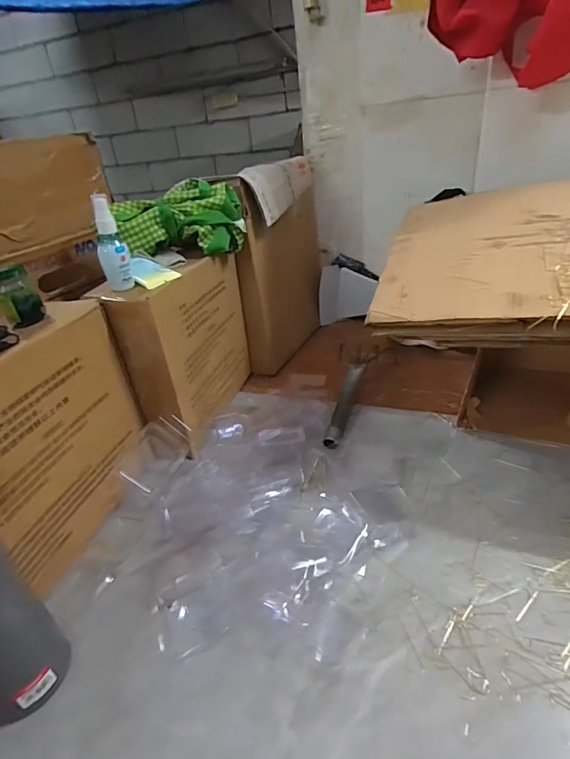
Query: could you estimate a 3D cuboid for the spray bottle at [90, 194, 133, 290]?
[{"bbox_3d":[-0.224,-0.173,0.560,0.034,0.117,0.032,-14,31,-11],"label":"spray bottle"}]

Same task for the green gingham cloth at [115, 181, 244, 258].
[{"bbox_3d":[-0.167,-0.250,0.692,0.200,0.092,0.097,-15,31,-12],"label":"green gingham cloth"}]

